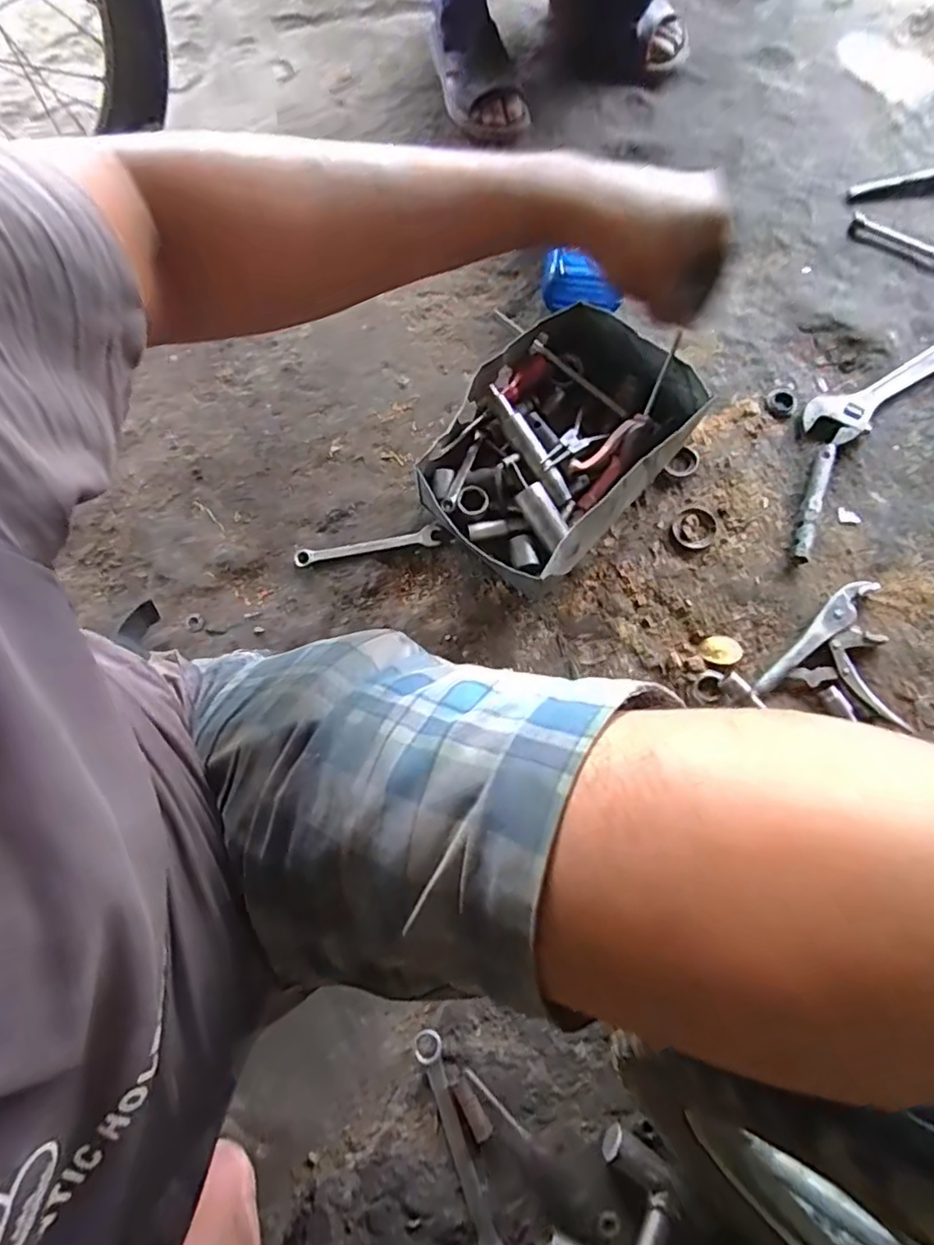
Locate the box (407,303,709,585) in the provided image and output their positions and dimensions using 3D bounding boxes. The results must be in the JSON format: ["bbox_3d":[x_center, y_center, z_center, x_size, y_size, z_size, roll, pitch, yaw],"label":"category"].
[{"bbox_3d":[0.103,-0.217,0.729,0.223,0.096,0.312,40,80,11],"label":"box"}]

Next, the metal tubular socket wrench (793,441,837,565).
[{"bbox_3d":[0.426,-0.147,0.743,0.021,0.016,0.163,19,77,7],"label":"metal tubular socket wrench"}]

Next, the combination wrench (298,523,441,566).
[{"bbox_3d":[-0.124,-0.093,0.752,0.183,0.011,0.026,-11,75,-1],"label":"combination wrench"}]

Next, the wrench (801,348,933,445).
[{"bbox_3d":[0.572,-0.311,0.778,0.284,0.024,0.068,-26,76,-5],"label":"wrench"}]

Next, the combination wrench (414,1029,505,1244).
[{"bbox_3d":[-0.006,0.522,0.588,0.037,0.010,0.215,-19,76,-3],"label":"combination wrench"}]

